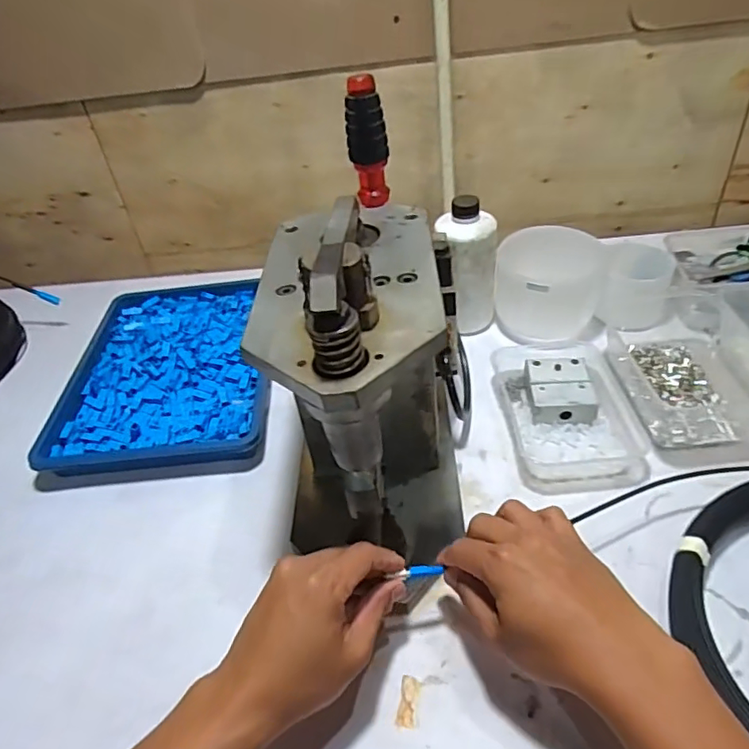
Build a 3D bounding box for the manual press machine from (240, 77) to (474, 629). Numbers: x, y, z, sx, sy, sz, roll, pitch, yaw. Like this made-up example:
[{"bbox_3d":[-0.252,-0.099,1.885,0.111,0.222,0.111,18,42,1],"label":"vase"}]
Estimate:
[{"bbox_3d":[-0.002,-0.016,0.463,0.157,0.290,0.288,0,40,9],"label":"manual press machine"}]

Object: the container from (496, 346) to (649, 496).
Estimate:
[{"bbox_3d":[0.197,0.032,0.566,0.123,0.038,0.185,-6,40,2],"label":"container"}]

